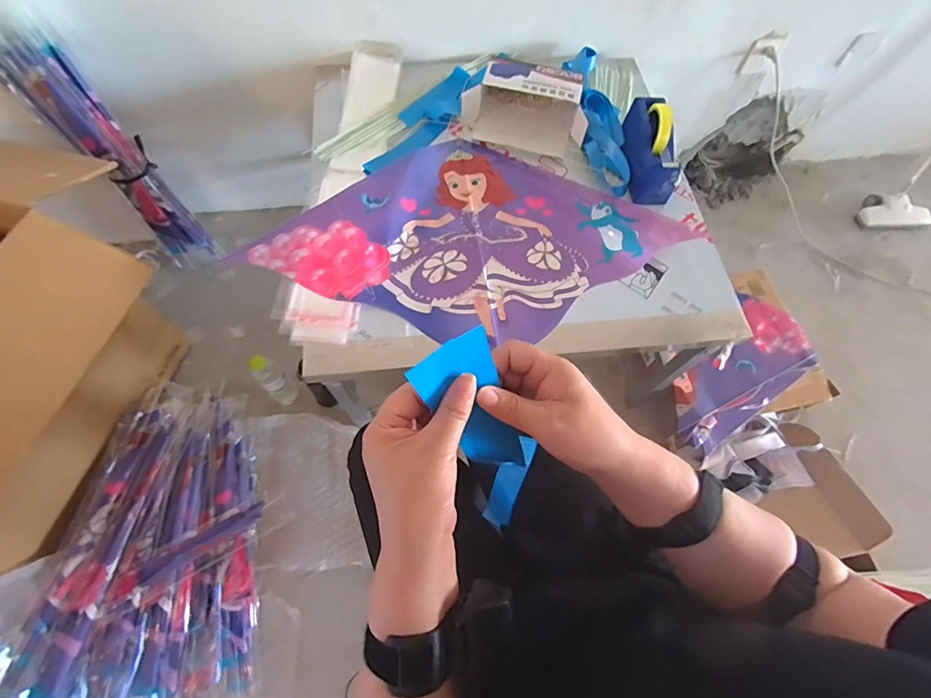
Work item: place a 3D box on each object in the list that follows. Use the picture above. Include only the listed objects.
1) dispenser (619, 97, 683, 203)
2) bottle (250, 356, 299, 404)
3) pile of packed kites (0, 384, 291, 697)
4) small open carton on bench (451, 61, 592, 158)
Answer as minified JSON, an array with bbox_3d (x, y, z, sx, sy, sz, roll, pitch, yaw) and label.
[{"bbox_3d":[0.370,-0.405,0.878,0.070,0.119,0.203,-5,66,-5],"label":"dispenser"},{"bbox_3d":[-0.461,0.076,1.052,0.073,0.196,0.057,40,70,14],"label":"bottle"},{"bbox_3d":[-0.633,0.445,0.941,0.457,0.082,0.719,12,65,3],"label":"pile of packed kites"},{"bbox_3d":[0.134,-0.525,0.948,0.263,0.076,0.183,21,66,7],"label":"small open carton on bench"}]

